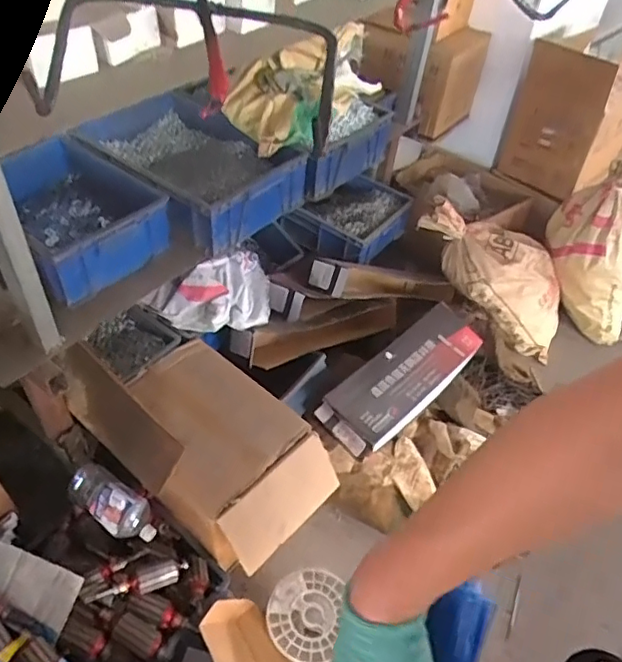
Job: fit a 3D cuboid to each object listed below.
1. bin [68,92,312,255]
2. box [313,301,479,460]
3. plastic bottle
[{"bbox_3d":[-0.326,-0.435,1.456,0.591,0.145,0.379,34,52,26],"label":"bin"},{"bbox_3d":[0.271,0.120,1.592,0.188,0.086,0.575,36,53,28],"label":"box"},{"bbox_3d":[-0.447,0.390,1.270,0.238,0.087,0.090,29,50,22],"label":"plastic bottle"}]

